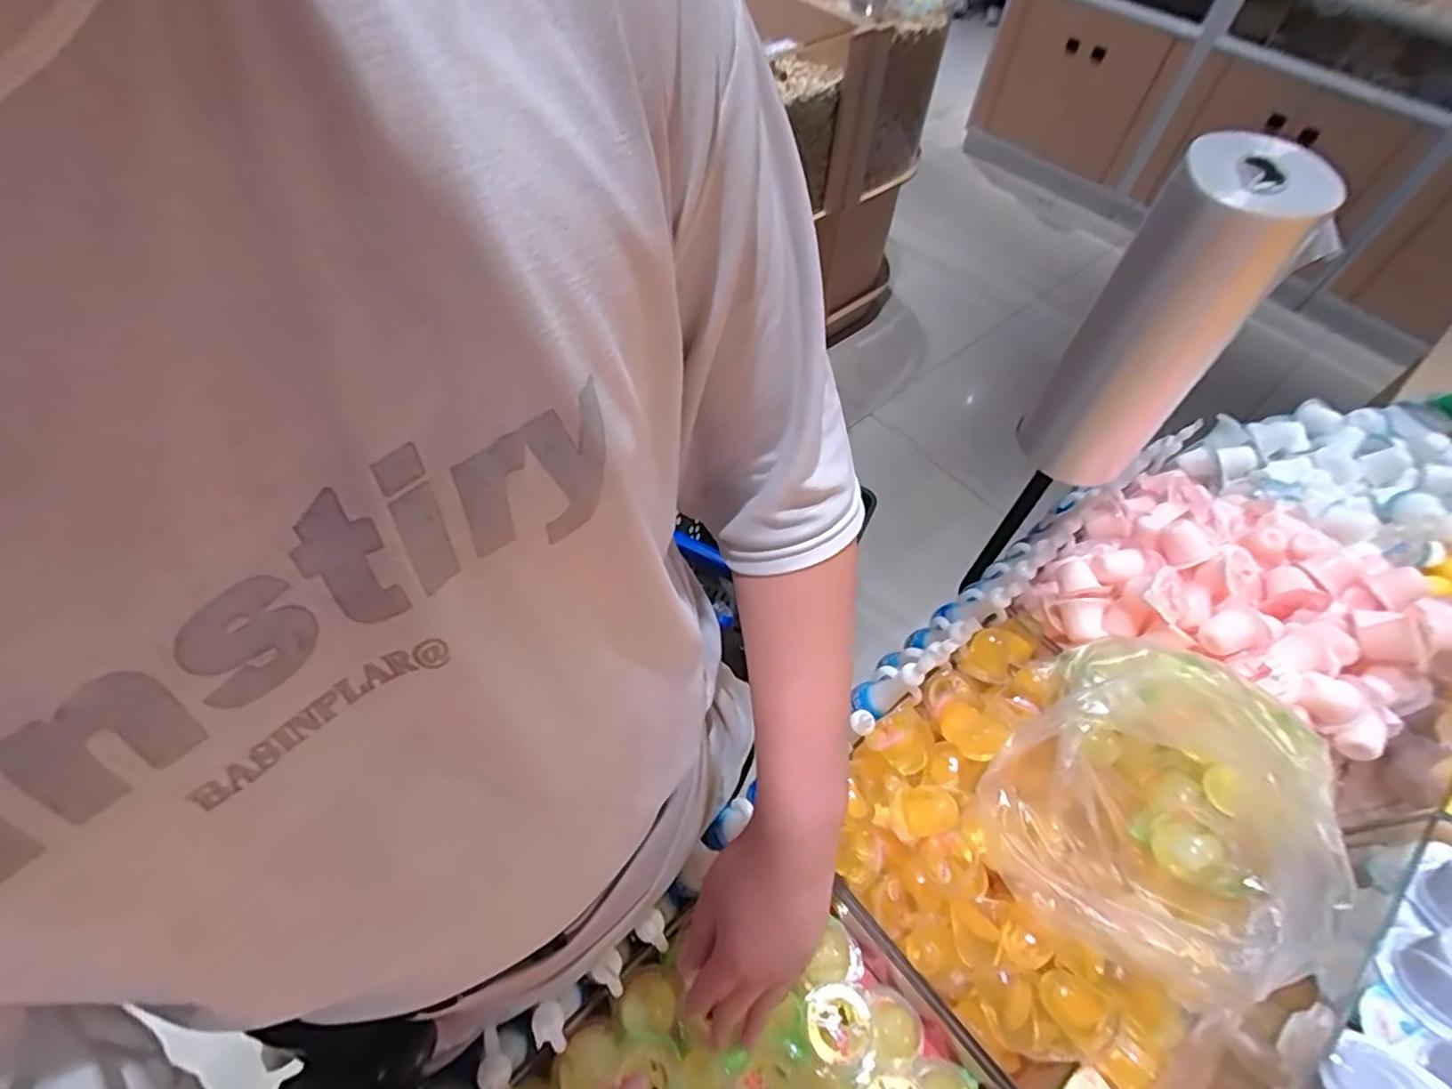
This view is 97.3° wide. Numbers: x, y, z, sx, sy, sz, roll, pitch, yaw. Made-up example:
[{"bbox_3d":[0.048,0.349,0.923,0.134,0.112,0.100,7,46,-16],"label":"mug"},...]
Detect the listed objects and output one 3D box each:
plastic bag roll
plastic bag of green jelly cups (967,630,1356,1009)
[{"bbox_3d":[0.341,-0.162,0.515,0.101,0.265,0.105,32,60,18],"label":"plastic bag roll"},{"bbox_3d":[0.300,0.176,0.436,0.197,0.143,0.190,-38,65,-25],"label":"plastic bag of green jelly cups"}]

